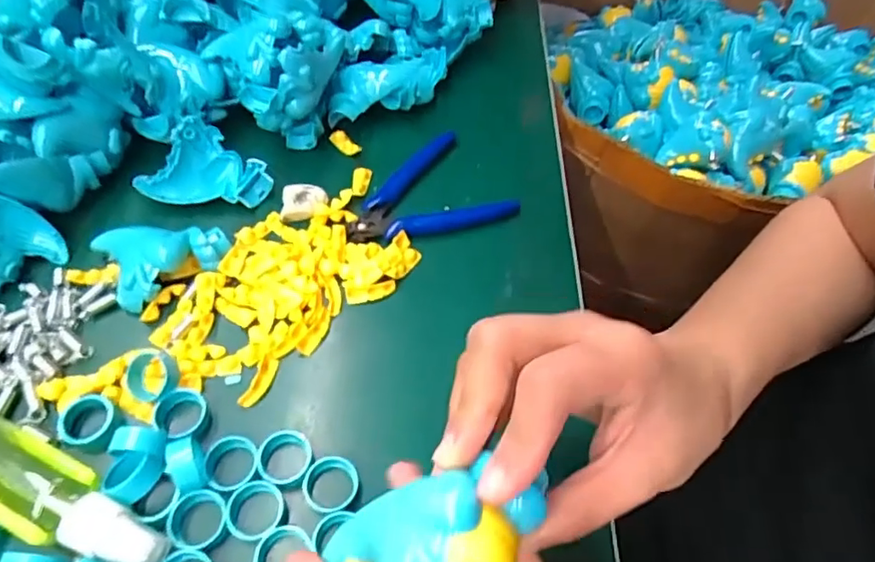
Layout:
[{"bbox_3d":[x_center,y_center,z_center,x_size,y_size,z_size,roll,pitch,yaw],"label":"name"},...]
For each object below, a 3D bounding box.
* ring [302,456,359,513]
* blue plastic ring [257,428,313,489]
[{"bbox_3d":[-0.052,0.100,0.273,0.026,0.011,0.026,1,58,-2],"label":"ring"},{"bbox_3d":[-0.076,0.088,0.277,0.027,0.012,0.026,1,58,-2],"label":"blue plastic ring"}]

